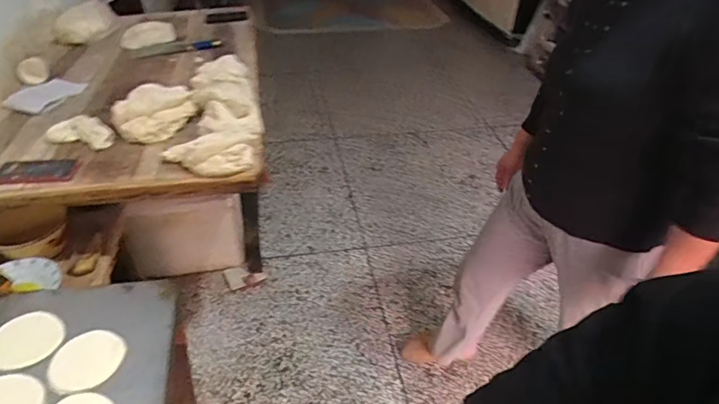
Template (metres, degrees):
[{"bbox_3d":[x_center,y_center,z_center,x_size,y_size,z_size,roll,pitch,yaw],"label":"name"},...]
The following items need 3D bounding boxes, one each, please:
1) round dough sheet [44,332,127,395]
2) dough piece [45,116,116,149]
[{"bbox_3d":[-0.487,0.282,0.850,0.110,0.004,0.117,3,48,-3],"label":"round dough sheet"},{"bbox_3d":[-0.695,-0.179,1.216,0.184,0.038,0.095,11,40,10],"label":"dough piece"}]

